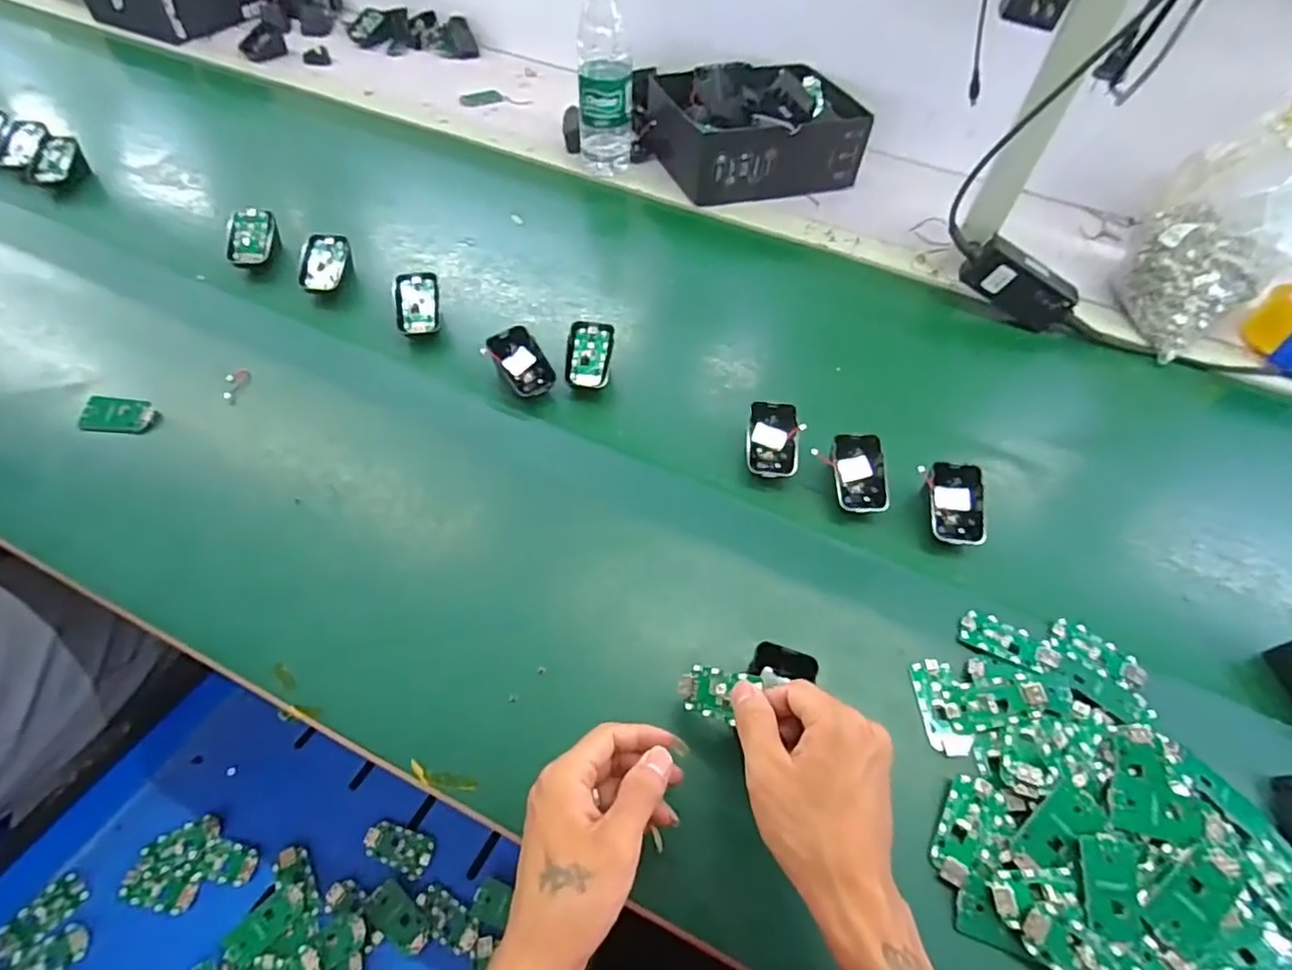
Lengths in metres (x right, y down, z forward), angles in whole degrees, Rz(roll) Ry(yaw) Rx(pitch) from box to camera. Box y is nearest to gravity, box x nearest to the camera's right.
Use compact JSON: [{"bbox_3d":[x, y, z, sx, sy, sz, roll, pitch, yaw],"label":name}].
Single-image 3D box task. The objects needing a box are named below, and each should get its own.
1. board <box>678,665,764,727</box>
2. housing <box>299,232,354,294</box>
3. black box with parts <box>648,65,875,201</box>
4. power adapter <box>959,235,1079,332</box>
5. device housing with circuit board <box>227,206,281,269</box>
[{"bbox_3d":[0.045,0.133,0.395,0.060,0.004,0.030,-4,69,44],"label":"board"},{"bbox_3d":[-0.345,-0.232,0.661,0.044,0.044,0.064,13,55,4],"label":"housing"},{"bbox_3d":[0.152,-0.475,0.825,0.257,0.094,0.182,-13,57,-13],"label":"black box with parts"},{"bbox_3d":[0.404,-0.212,0.664,0.127,0.057,0.030,31,57,-10],"label":"power adapter"},{"bbox_3d":[-0.430,-0.267,0.676,0.046,0.020,0.063,8,87,-20],"label":"device housing with circuit board"}]

